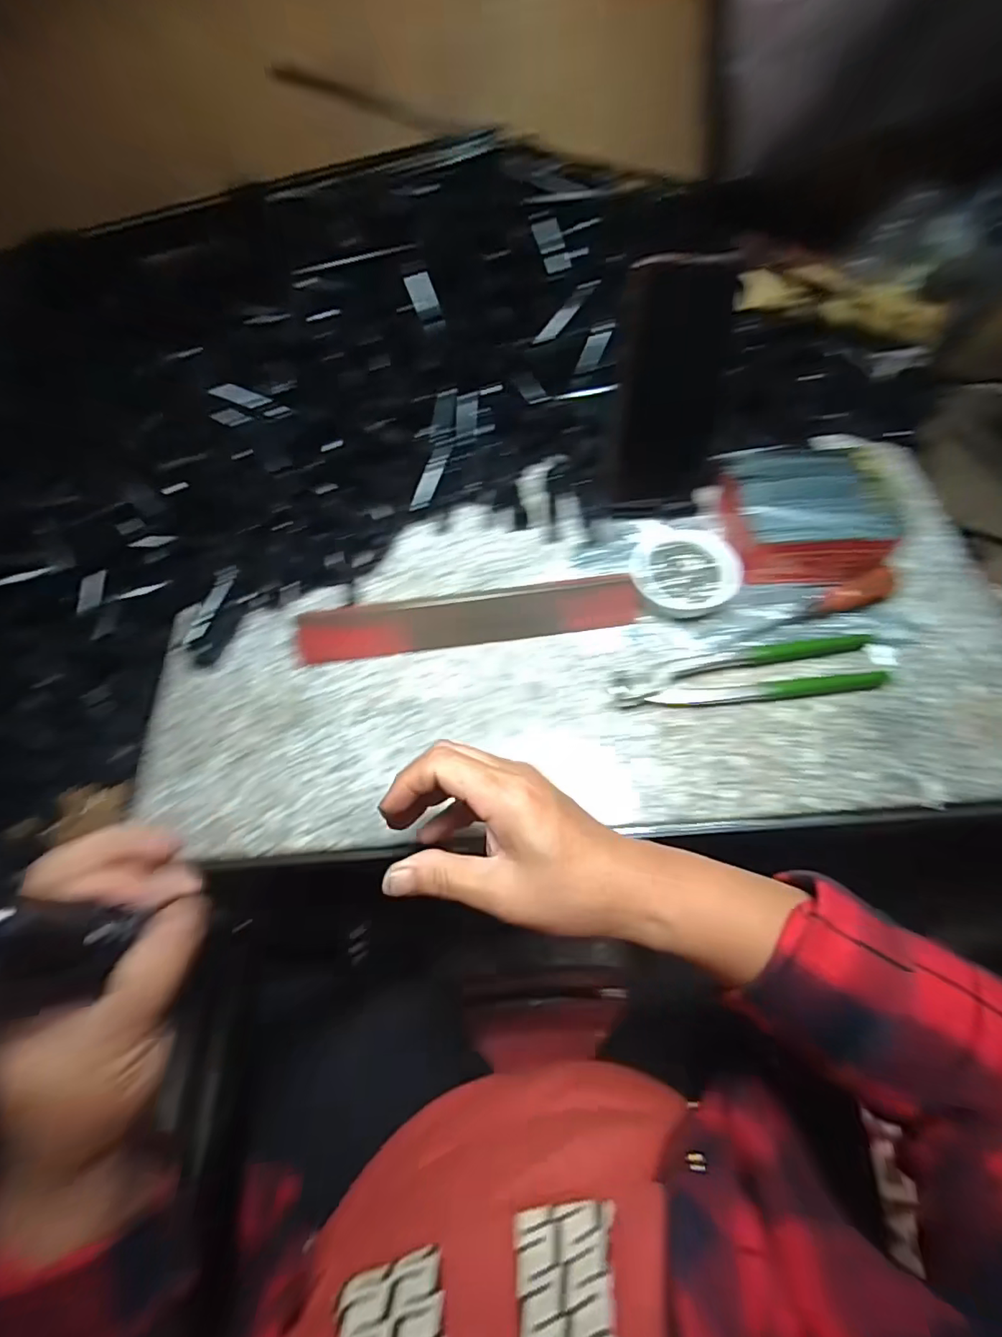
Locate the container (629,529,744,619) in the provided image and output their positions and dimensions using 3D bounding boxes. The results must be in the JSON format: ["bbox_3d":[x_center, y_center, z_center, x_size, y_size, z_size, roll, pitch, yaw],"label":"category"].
[{"bbox_3d":[0.143,-0.076,0.431,0.079,0.028,0.085,0,62,1],"label":"container"}]

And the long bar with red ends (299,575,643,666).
[{"bbox_3d":[-0.024,-0.041,0.422,0.254,0.020,0.037,-8,62,-3],"label":"long bar with red ends"}]

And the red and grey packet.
[{"bbox_3d":[0.243,-0.125,0.446,0.127,0.043,0.116,-5,62,-2],"label":"red and grey packet"}]

